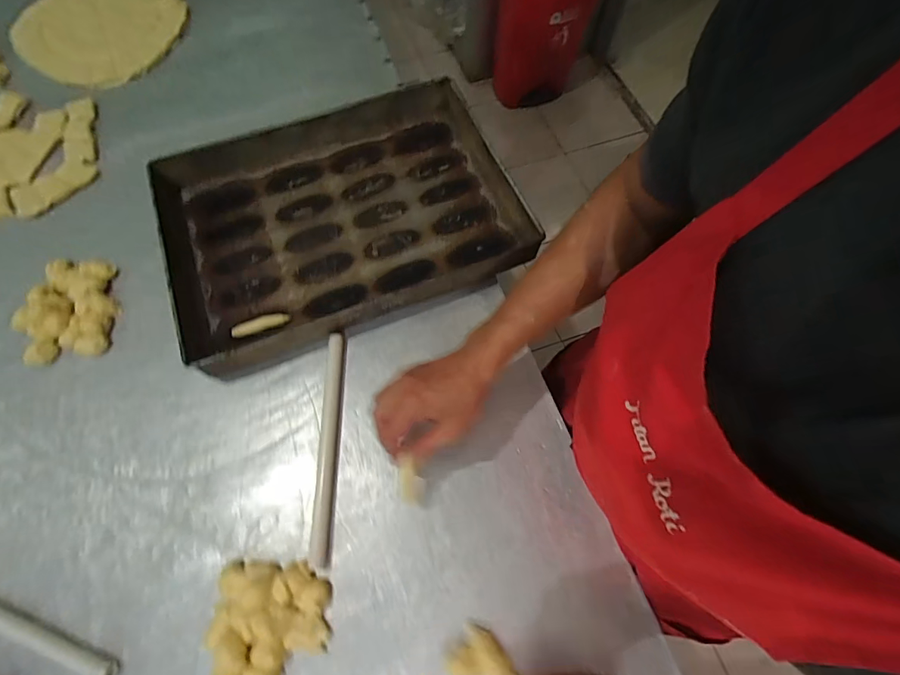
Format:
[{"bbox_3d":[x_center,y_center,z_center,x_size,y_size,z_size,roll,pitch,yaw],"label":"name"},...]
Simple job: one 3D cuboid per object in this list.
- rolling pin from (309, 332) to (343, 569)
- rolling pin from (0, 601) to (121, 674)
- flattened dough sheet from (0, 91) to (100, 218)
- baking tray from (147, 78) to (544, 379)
[{"bbox_3d":[-0.155,0.130,0.551,0.023,0.017,0.279,-1,67,-2],"label":"rolling pin"},{"bbox_3d":[-0.479,0.304,0.469,0.273,0.015,0.021,20,68,7],"label":"rolling pin"},{"bbox_3d":[-0.722,-0.298,0.715,0.286,0.018,0.242,-42,78,-17],"label":"flattened dough sheet"},{"bbox_3d":[-0.165,-0.191,0.665,0.520,0.052,0.372,-22,69,-10],"label":"baking tray"}]

